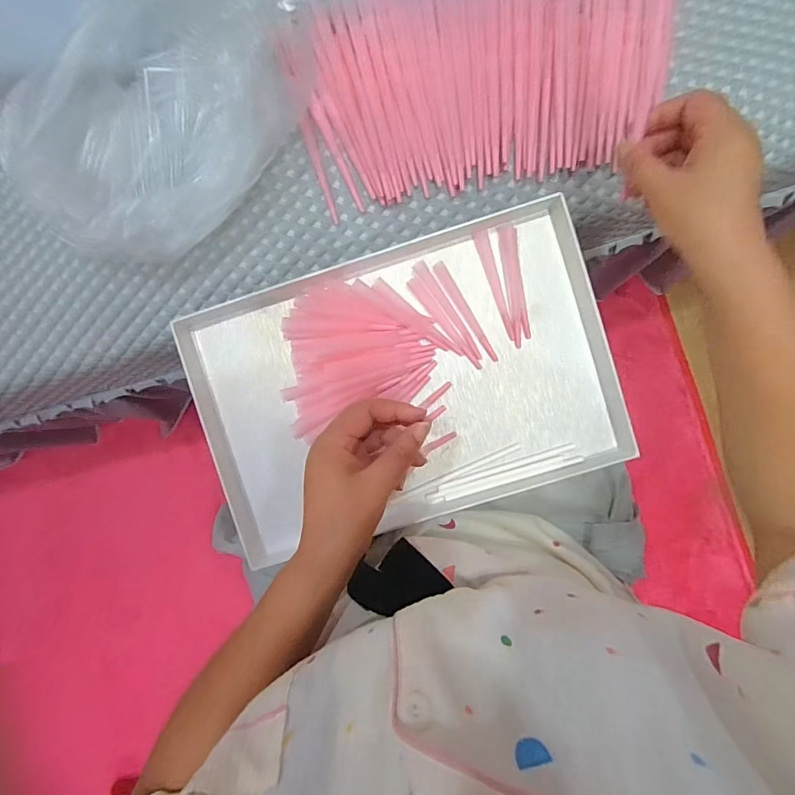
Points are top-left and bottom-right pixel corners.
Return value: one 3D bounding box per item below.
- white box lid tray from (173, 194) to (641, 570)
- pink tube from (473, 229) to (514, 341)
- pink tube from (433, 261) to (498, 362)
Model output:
[{"bbox_3d":[0.005,-0.011,0.412,0.386,0.047,0.256,-17,91,3],"label":"white box lid tray"},{"bbox_3d":[0.095,-0.108,0.404,0.012,0.007,0.107,-19,91,3],"label":"pink tube"},{"bbox_3d":[0.068,-0.083,0.408,0.011,0.004,0.108,-32,91,4],"label":"pink tube"}]

